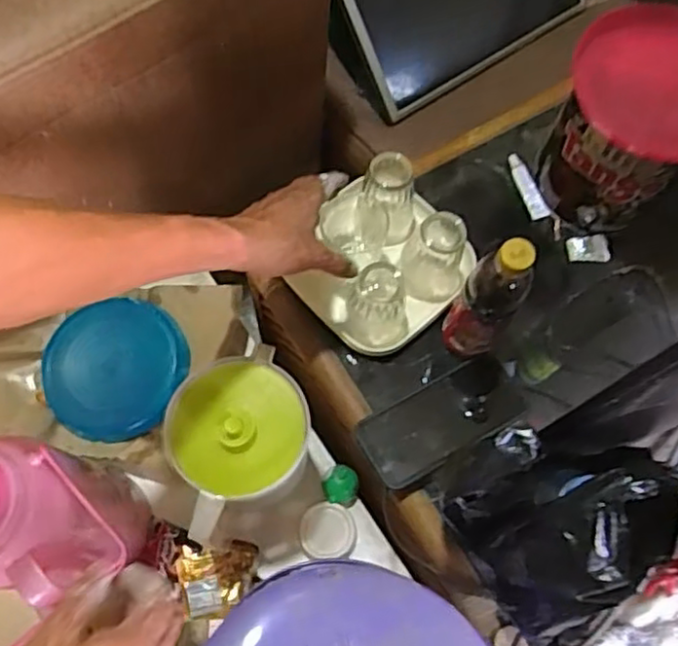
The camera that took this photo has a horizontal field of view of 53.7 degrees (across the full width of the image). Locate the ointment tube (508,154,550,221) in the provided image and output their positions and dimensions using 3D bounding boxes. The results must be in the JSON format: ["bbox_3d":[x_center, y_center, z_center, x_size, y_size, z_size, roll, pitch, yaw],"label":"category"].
[{"bbox_3d":[0.225,-0.164,0.807,0.021,0.016,0.087,-20,71,-10],"label":"ointment tube"}]

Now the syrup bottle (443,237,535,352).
[{"bbox_3d":[0.139,-0.020,0.637,0.059,0.181,0.052,29,70,8],"label":"syrup bottle"}]

